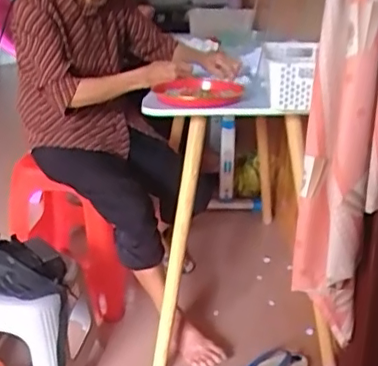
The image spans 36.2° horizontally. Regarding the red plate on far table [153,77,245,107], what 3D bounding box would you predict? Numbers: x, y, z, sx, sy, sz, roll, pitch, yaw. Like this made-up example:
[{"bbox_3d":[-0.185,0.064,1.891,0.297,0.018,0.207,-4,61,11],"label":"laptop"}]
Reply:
[{"bbox_3d":[0.010,-0.218,1.362,0.179,0.037,0.176,0,24,0],"label":"red plate on far table"}]

